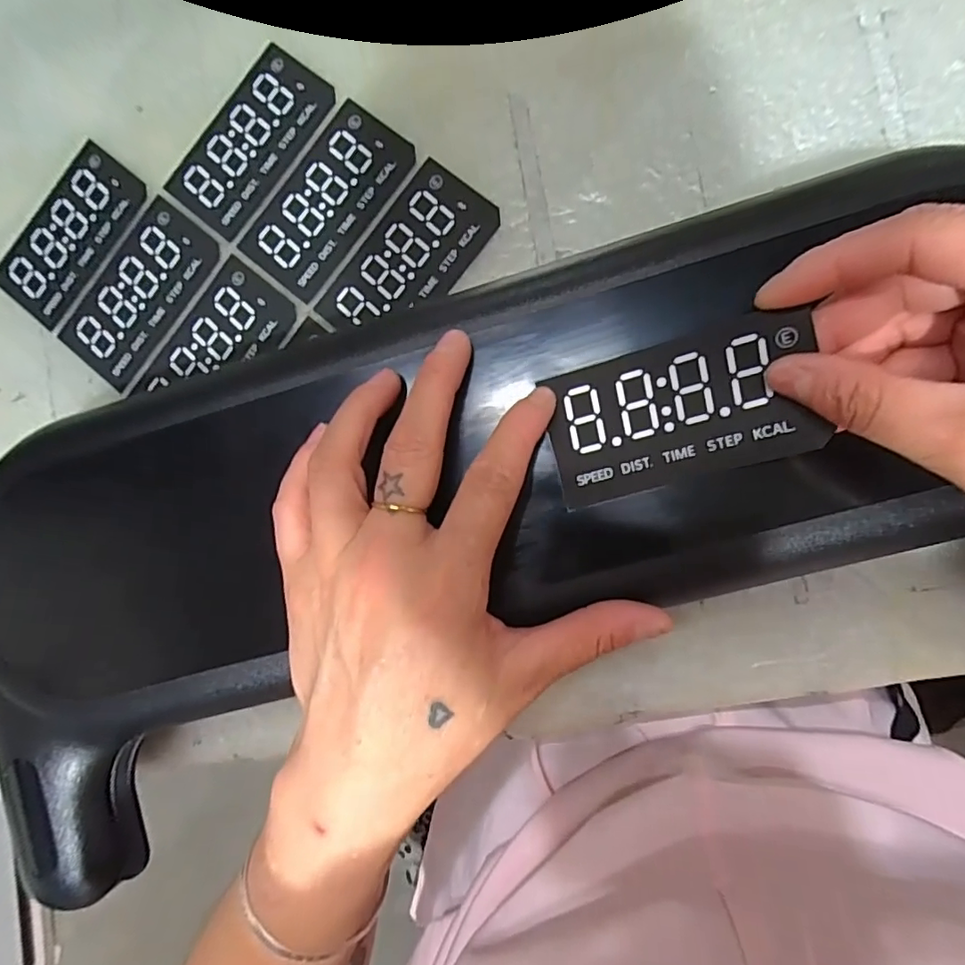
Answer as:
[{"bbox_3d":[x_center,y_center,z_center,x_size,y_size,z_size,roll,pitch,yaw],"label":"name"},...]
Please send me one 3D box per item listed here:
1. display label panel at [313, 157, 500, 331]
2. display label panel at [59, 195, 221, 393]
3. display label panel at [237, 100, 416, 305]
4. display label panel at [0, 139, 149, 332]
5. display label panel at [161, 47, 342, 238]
[{"bbox_3d":[-0.036,-0.106,0.265,0.048,0.004,0.090,40,94,7],"label":"display label panel"},{"bbox_3d":[-0.176,-0.097,0.284,0.049,0.004,0.090,39,94,7],"label":"display label panel"},{"bbox_3d":[-0.076,-0.138,0.271,0.048,0.004,0.090,40,94,7],"label":"display label panel"},{"bbox_3d":[-0.218,-0.131,0.291,0.049,0.004,0.090,41,94,7],"label":"display label panel"},{"bbox_3d":[-0.117,-0.172,0.279,0.048,0.004,0.090,41,94,7],"label":"display label panel"}]

